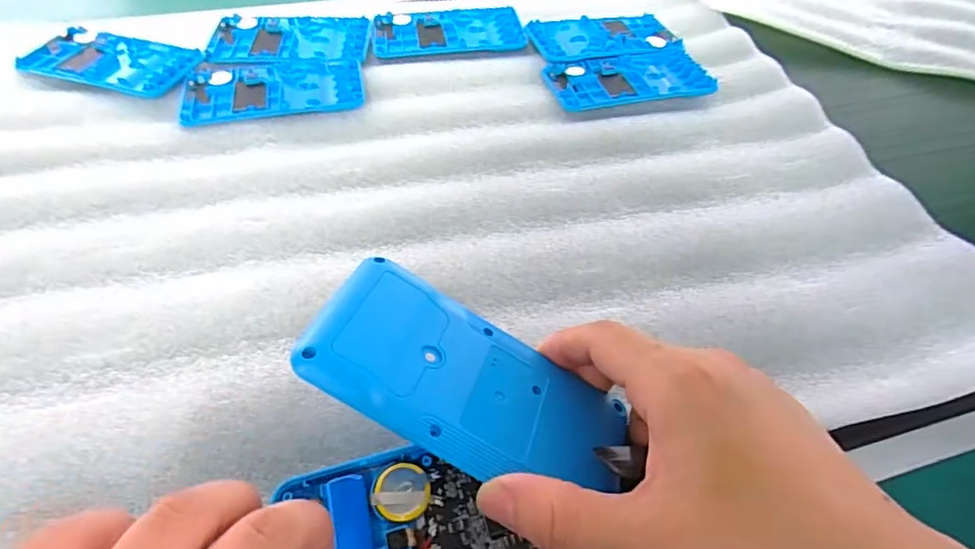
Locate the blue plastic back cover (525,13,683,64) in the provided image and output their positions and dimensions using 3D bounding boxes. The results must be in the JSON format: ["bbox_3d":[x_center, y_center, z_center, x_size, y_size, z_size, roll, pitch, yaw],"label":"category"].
[{"bbox_3d":[0.093,-0.191,0.452,0.116,0.004,0.060,-9,53,-11],"label":"blue plastic back cover"}]

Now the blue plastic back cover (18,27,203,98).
[{"bbox_3d":[-0.265,-0.152,0.402,0.111,0.007,0.055,11,51,5],"label":"blue plastic back cover"}]

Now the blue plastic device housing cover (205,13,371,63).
[{"bbox_3d":[-0.148,-0.177,0.426,0.114,0.004,0.062,-2,51,-5],"label":"blue plastic device housing cover"}]

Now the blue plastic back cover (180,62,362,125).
[{"bbox_3d":[-0.145,-0.128,0.386,0.116,0.009,0.059,-7,52,-9],"label":"blue plastic back cover"}]

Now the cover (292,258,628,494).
[{"bbox_3d":[-0.004,0.039,0.199,0.115,0.006,0.057,32,44,-5],"label":"cover"}]

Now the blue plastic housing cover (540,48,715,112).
[{"bbox_3d":[0.103,-0.146,0.415,0.115,0.007,0.057,-12,53,-13],"label":"blue plastic housing cover"}]

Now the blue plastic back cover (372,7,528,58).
[{"bbox_3d":[-0.031,-0.194,0.450,0.118,0.007,0.059,-6,52,-8],"label":"blue plastic back cover"}]

